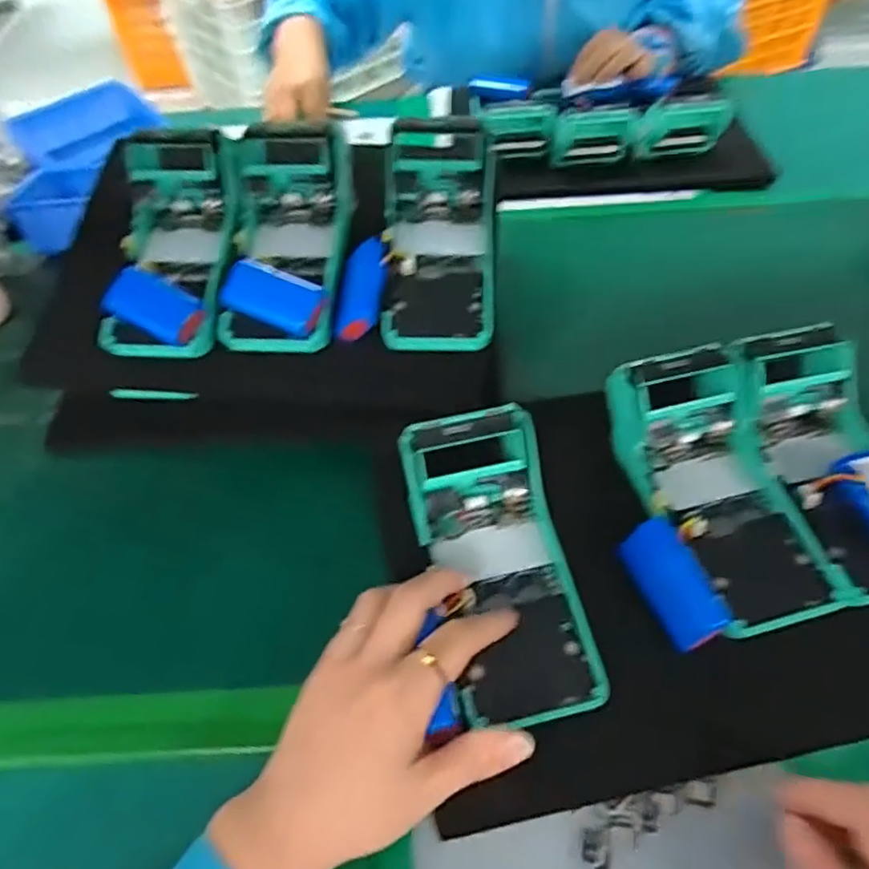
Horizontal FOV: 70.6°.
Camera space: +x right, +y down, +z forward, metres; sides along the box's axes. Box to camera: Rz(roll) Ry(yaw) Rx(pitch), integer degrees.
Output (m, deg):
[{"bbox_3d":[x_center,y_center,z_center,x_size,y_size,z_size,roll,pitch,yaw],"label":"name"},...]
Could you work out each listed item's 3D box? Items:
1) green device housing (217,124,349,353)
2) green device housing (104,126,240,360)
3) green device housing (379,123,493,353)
[{"bbox_3d":[-0.105,-0.138,0.452,0.081,0.059,0.169,1,75,7],"label":"green device housing"},{"bbox_3d":[-0.189,-0.134,0.455,0.085,0.064,0.167,0,78,6],"label":"green device housing"},{"bbox_3d":[0.003,-0.141,0.445,0.077,0.055,0.176,0,75,6],"label":"green device housing"}]

